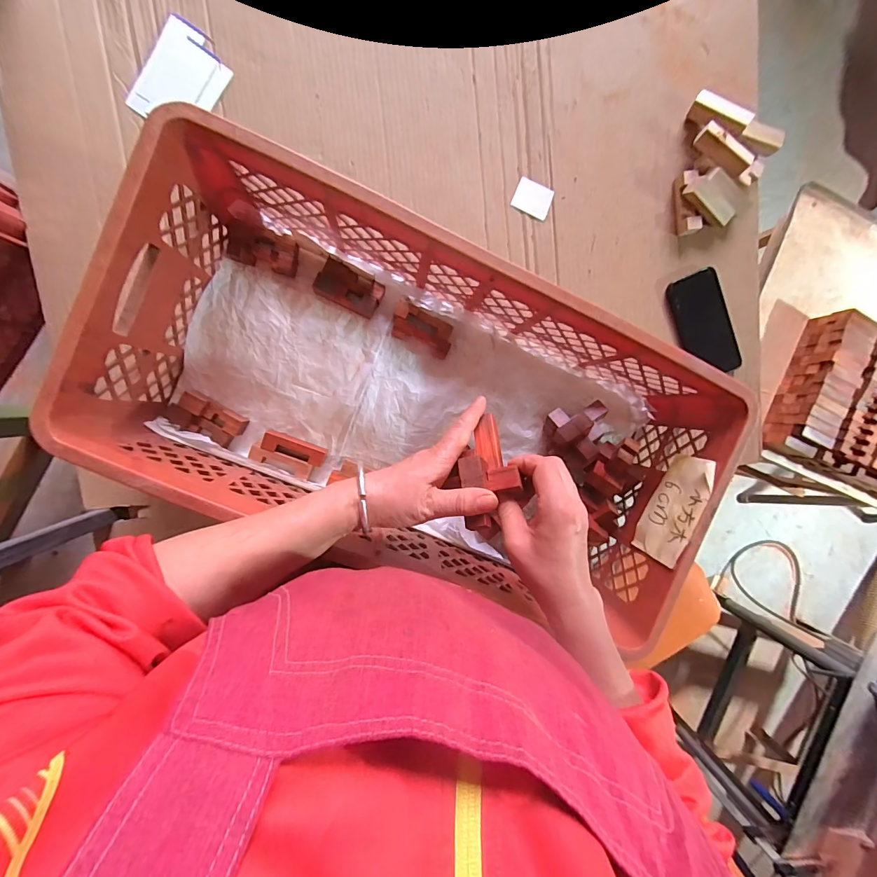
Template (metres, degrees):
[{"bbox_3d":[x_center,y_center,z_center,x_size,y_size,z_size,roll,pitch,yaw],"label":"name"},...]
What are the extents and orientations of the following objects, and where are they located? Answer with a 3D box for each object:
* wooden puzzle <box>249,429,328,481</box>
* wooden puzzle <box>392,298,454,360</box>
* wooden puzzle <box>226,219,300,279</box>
[{"bbox_3d":[-0.197,0.020,0.517,0.087,0.024,0.044,22,92,-9],"label":"wooden puzzle"},{"bbox_3d":[-0.021,-0.146,0.524,0.085,0.026,0.044,22,92,-9],"label":"wooden puzzle"},{"bbox_3d":[-0.220,-0.239,0.491,0.083,0.025,0.046,12,93,-9],"label":"wooden puzzle"}]

